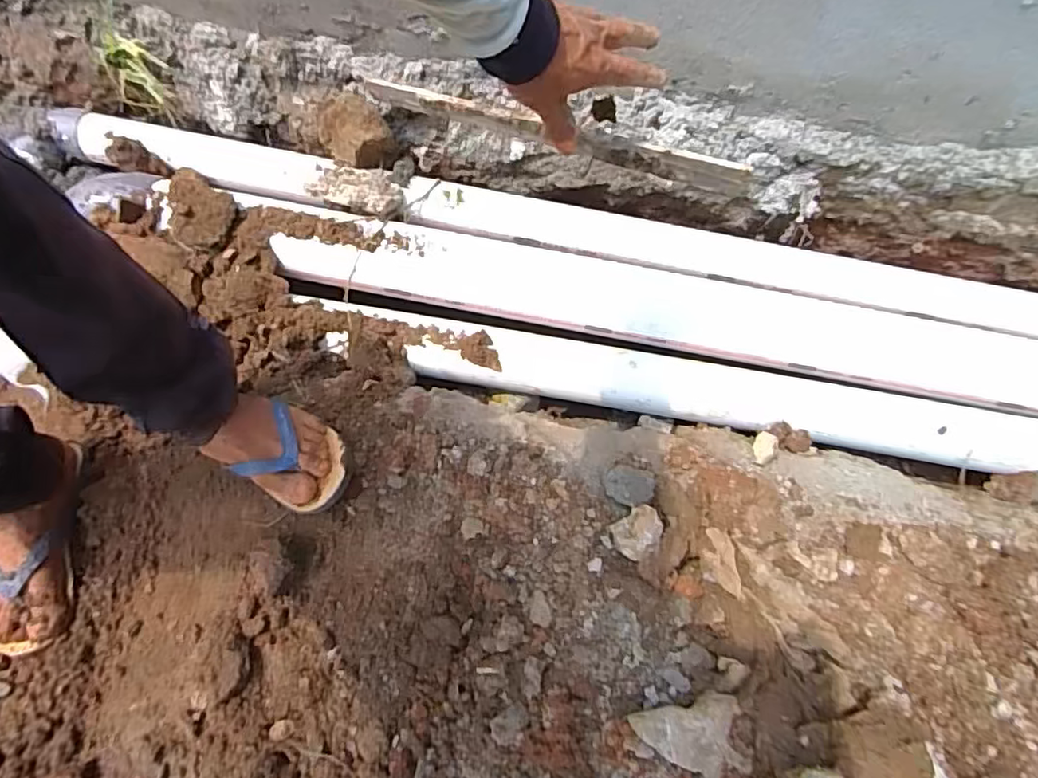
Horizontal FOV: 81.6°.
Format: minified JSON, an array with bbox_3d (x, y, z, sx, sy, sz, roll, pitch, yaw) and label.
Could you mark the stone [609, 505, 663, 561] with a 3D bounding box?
[{"bbox_3d":[0.131,0.155,0.661,0.045,0.027,0.057,40,74,12],"label":"stone"}]

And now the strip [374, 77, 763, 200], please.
[{"bbox_3d":[0.017,-0.269,0.627,0.439,0.034,0.014,23,71,19],"label":"strip"}]

